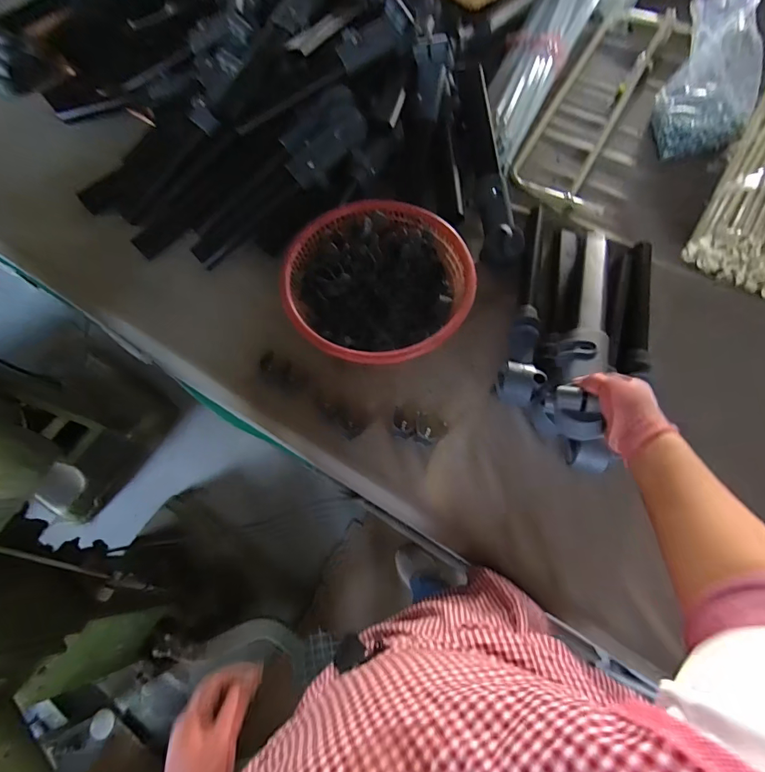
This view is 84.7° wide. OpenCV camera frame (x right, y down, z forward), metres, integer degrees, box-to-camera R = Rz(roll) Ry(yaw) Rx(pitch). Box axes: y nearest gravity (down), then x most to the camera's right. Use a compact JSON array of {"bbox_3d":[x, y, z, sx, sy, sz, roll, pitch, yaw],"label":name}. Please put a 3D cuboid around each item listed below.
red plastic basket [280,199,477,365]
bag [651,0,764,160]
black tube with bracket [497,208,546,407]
[{"bbox_3d":[-0.006,-0.165,0.699,0.290,0.080,0.285,0,68,1],"label":"red plastic basket"},{"bbox_3d":[0.663,-0.610,0.826,0.176,0.173,0.221,0,68,1],"label":"bag"},{"bbox_3d":[0.256,-0.153,0.712,0.064,0.055,0.407,14,69,7],"label":"black tube with bracket"}]

